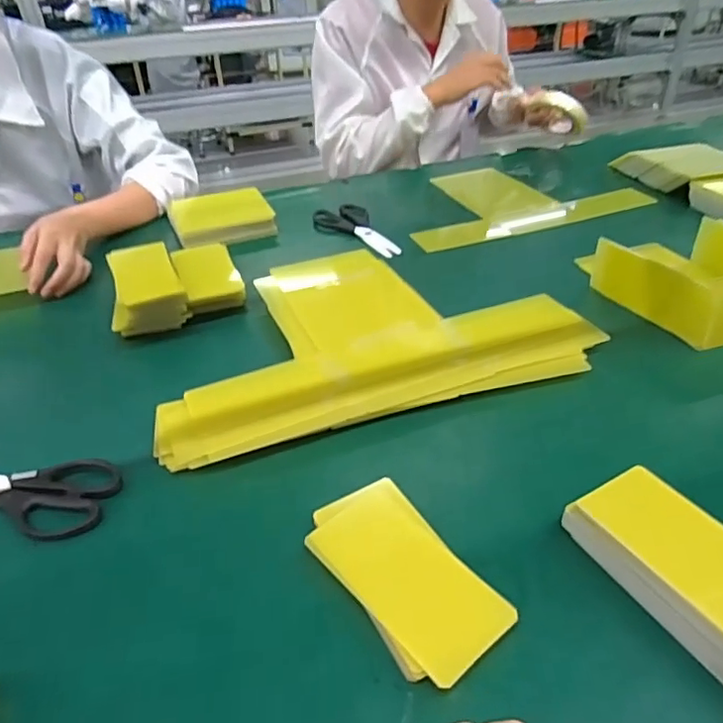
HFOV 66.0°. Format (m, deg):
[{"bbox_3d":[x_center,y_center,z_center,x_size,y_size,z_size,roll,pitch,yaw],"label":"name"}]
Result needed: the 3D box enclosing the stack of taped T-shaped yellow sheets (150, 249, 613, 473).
[{"bbox_3d":[-0.003,-0.039,0.616,0.432,0.026,0.283,-13,39,-15],"label":"stack of taped T-shaped yellow sheets"}]

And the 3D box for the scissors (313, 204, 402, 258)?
[{"bbox_3d":[-0.006,-0.200,0.855,0.076,0.015,0.180,-20,43,-21],"label":"scissors"}]

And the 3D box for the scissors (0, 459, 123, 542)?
[{"bbox_3d":[-0.294,0.105,0.453,0.188,0.005,0.074,3,36,8],"label":"scissors"}]

